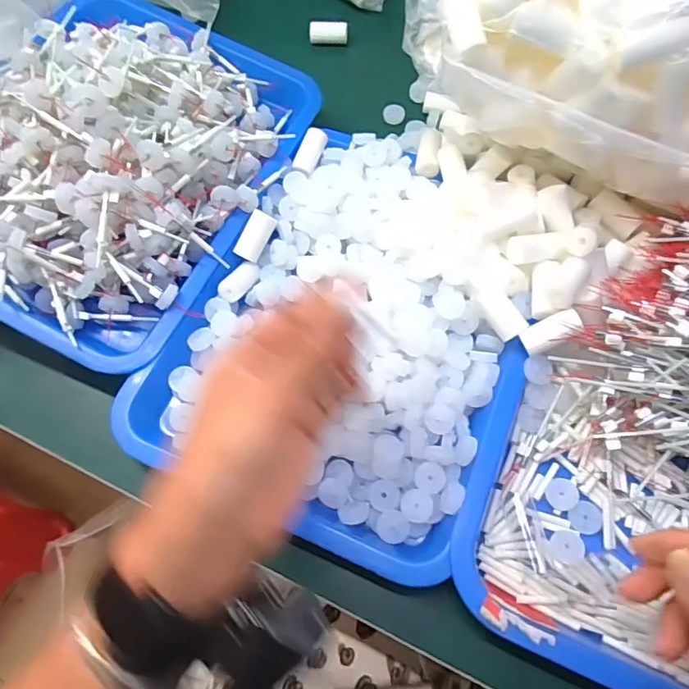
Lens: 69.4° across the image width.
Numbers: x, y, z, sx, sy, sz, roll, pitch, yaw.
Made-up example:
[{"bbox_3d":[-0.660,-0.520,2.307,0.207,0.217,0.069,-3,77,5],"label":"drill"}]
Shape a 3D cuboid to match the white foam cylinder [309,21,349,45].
[{"bbox_3d":[-0.017,-0.344,0.549,0.042,0.018,0.015,2,66,3],"label":"white foam cylinder"}]

